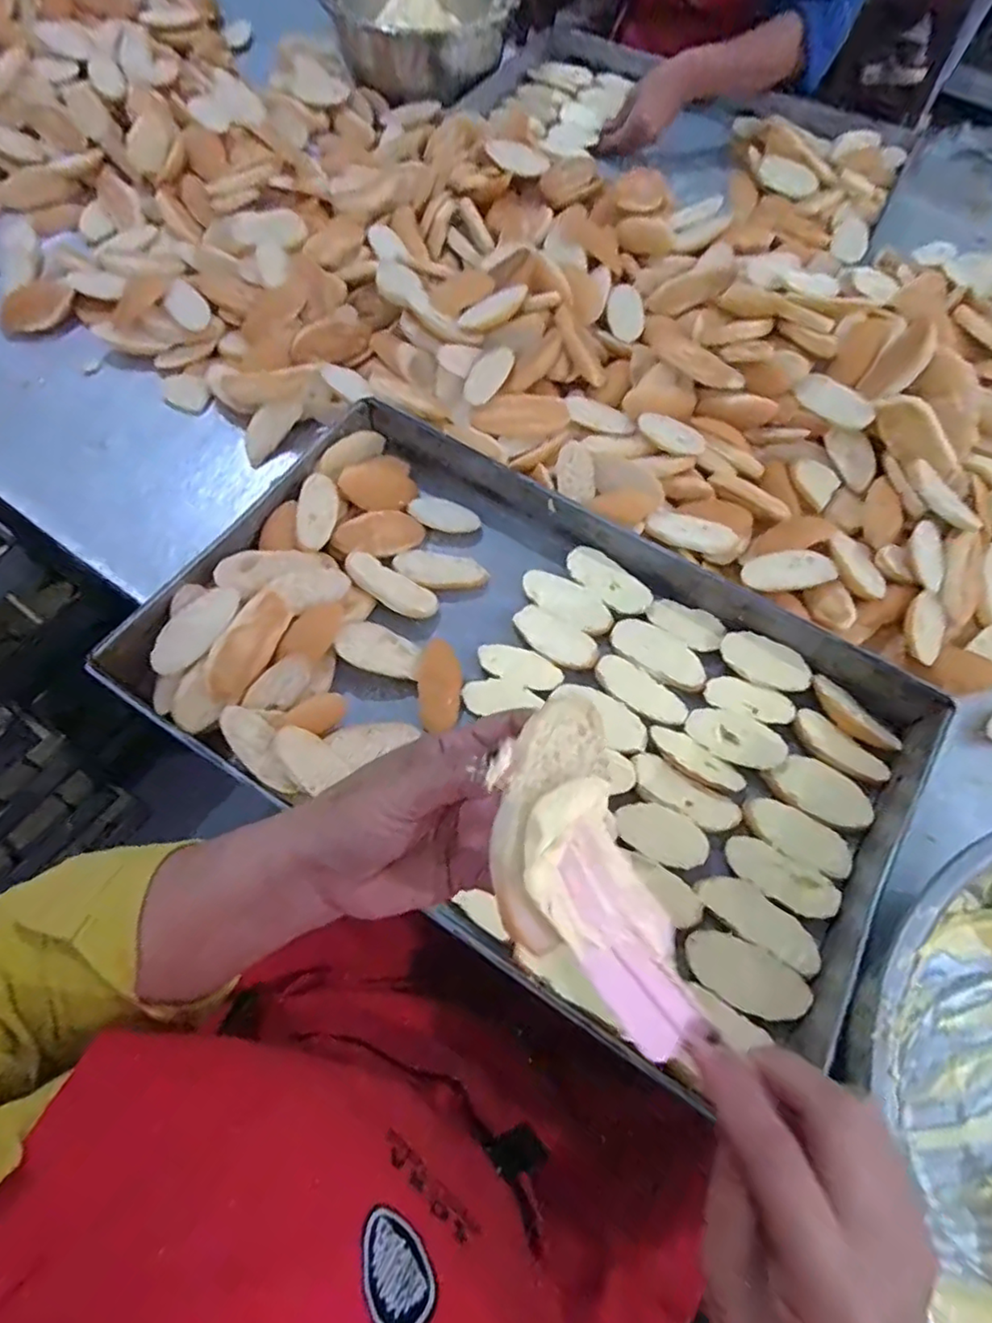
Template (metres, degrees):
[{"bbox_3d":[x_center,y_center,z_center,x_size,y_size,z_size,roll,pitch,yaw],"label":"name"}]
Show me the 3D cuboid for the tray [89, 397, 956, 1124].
[{"bbox_3d":[0.024,0.027,0.518,0.594,0.063,0.366,32,67,12],"label":"tray"}]

